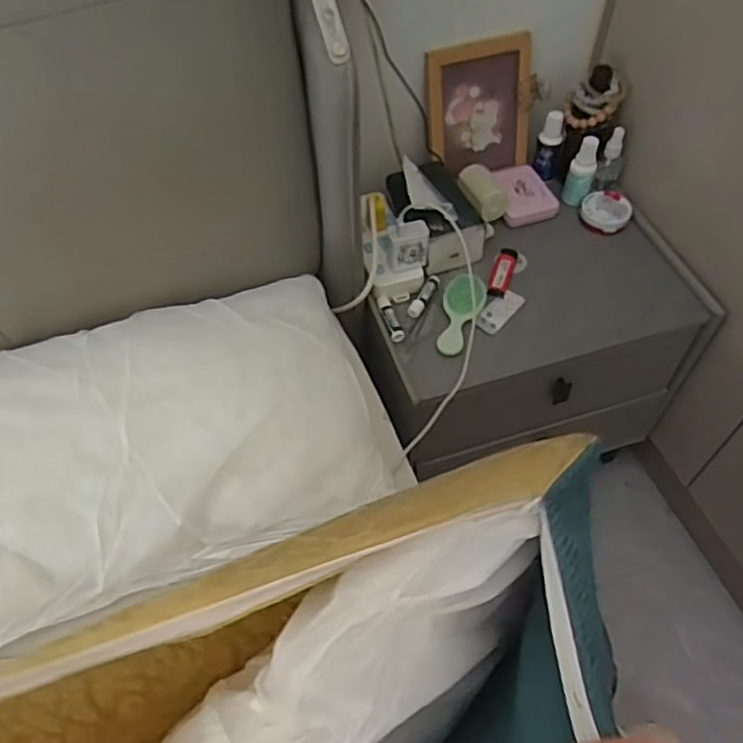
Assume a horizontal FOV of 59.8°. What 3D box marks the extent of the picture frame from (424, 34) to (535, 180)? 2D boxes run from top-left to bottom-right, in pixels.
[{"bbox_3d":[0.154,-0.373,0.922,0.151,0.182,0.022,-16,40,-11],"label":"picture frame"}]

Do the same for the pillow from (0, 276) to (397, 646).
[{"bbox_3d":[-0.267,0.077,0.613,0.562,0.089,0.280,-20,57,-13],"label":"pillow"}]

